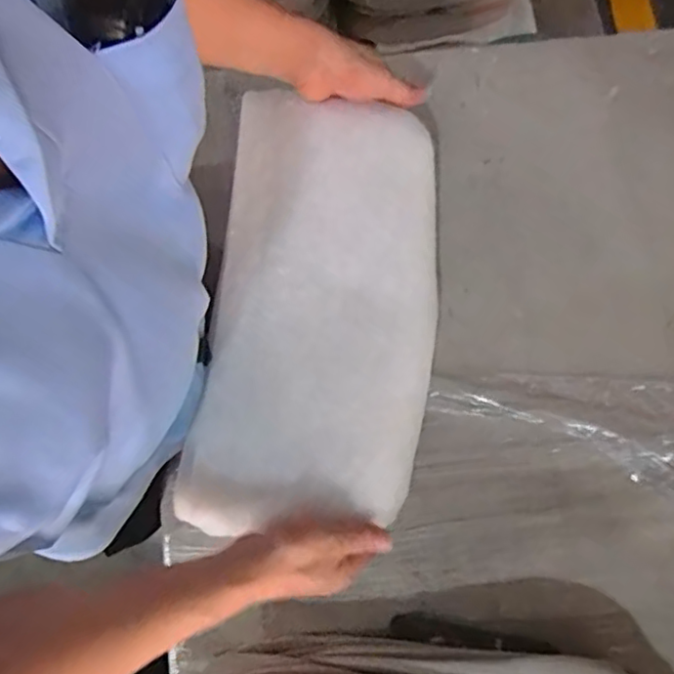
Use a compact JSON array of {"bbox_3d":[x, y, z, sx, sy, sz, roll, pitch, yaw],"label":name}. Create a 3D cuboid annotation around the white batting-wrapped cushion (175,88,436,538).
[{"bbox_3d":[-0.014,-0.030,0.618,0.218,0.046,0.430,6,77,3],"label":"white batting-wrapped cushion"}]

